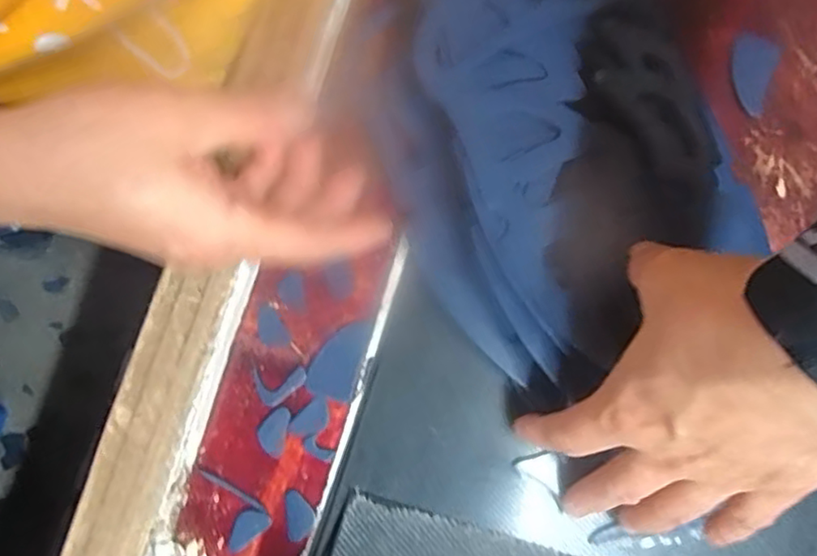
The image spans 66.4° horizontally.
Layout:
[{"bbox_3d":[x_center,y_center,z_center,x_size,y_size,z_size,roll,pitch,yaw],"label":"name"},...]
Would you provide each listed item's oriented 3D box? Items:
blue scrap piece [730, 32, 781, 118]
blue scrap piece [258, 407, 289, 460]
[{"bbox_3d":[0.174,-0.106,0.319,0.023,0.004,0.042,23,77,5],"label":"blue scrap piece"},{"bbox_3d":[-0.063,0.071,0.289,0.013,0.004,0.022,7,80,0],"label":"blue scrap piece"}]

